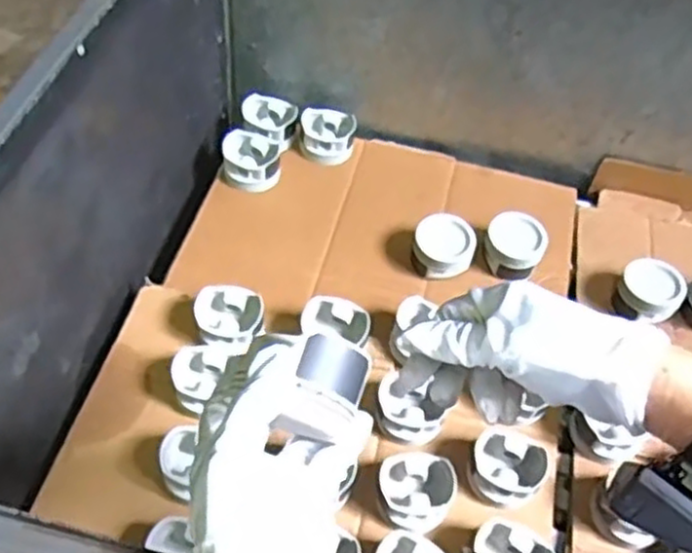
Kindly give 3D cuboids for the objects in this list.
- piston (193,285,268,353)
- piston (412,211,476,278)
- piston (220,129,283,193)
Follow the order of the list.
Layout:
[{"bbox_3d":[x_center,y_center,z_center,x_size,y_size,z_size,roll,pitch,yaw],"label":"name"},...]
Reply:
[{"bbox_3d":[-0.134,0.055,0.854,0.079,0.047,0.077,2,53,-3],"label":"piston"},{"bbox_3d":[0.124,-0.037,0.944,0.075,0.049,0.077,2,53,-3],"label":"piston"},{"bbox_3d":[-0.129,-0.153,1.013,0.082,0.048,0.082,-2,53,-6],"label":"piston"}]

